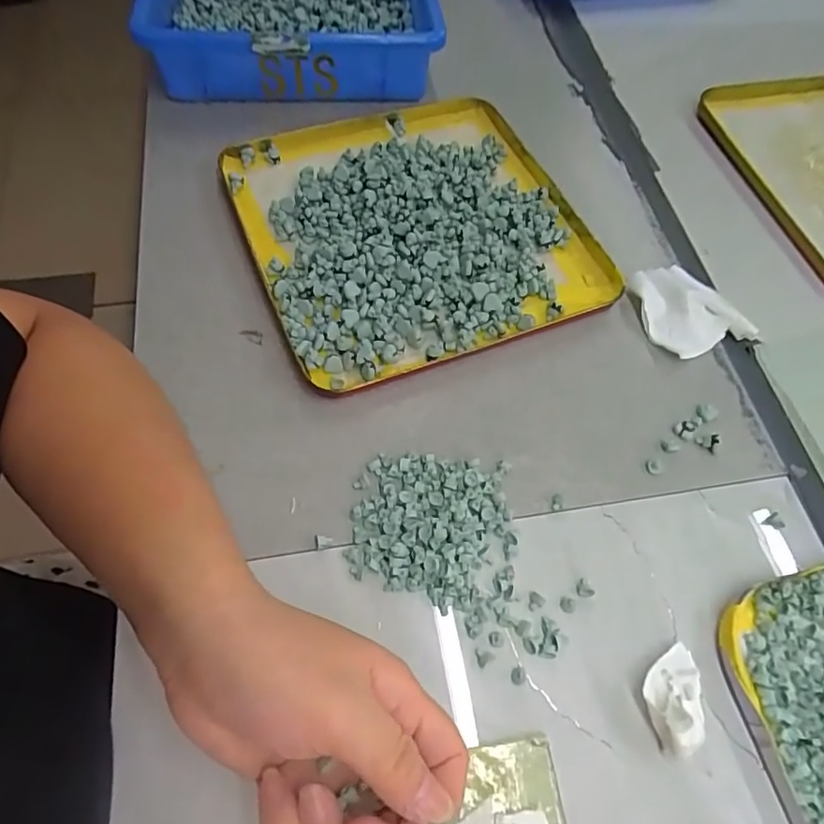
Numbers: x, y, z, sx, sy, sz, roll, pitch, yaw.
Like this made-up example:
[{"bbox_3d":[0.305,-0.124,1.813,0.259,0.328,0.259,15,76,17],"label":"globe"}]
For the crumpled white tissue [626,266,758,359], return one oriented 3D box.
[{"bbox_3d":[0.197,-0.075,0.406,0.071,0.019,0.073,-19,64,-13],"label":"crumpled white tissue"}]

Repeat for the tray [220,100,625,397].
[{"bbox_3d":[0.002,-0.143,0.426,0.243,0.026,0.245,-20,64,-14],"label":"tray"}]

